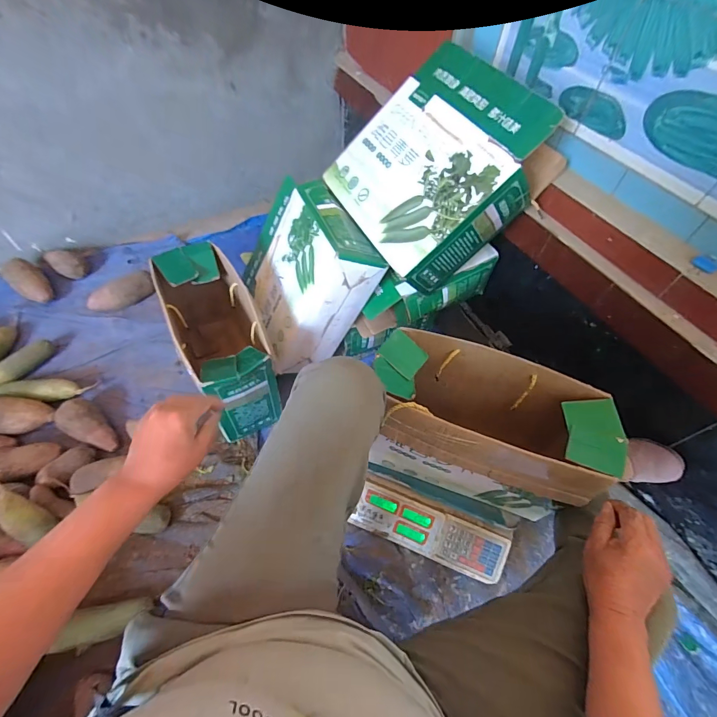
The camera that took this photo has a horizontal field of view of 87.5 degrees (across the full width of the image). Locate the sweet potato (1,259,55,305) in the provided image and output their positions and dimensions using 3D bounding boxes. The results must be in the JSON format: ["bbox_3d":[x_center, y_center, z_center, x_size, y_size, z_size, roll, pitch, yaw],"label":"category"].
[{"bbox_3d":[-0.901,-0.211,1.025,0.127,0.065,0.078,43,63,7],"label":"sweet potato"}]

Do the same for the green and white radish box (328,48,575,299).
[{"bbox_3d":[0.152,-0.377,0.758,0.349,0.139,0.344,-42,65,22],"label":"green and white radish box"}]

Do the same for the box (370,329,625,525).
[{"bbox_3d":[0.200,0.128,0.676,0.361,0.268,0.183,20,57,10],"label":"box"}]

